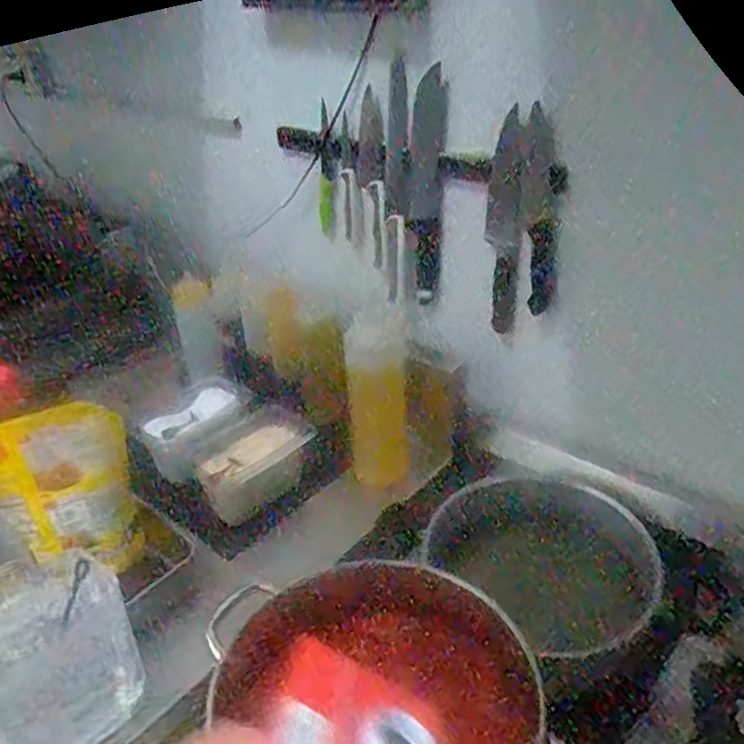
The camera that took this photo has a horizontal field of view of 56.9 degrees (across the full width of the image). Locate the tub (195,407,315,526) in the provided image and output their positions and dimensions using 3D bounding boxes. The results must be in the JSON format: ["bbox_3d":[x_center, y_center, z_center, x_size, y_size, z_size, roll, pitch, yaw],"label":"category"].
[{"bbox_3d":[-0.155,0.122,0.914,0.153,0.083,0.099,-20,35,-23],"label":"tub"}]

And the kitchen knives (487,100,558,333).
[{"bbox_3d":[0.177,-0.185,0.866,0.087,0.280,0.019,26,39,37],"label":"kitchen knives"}]

